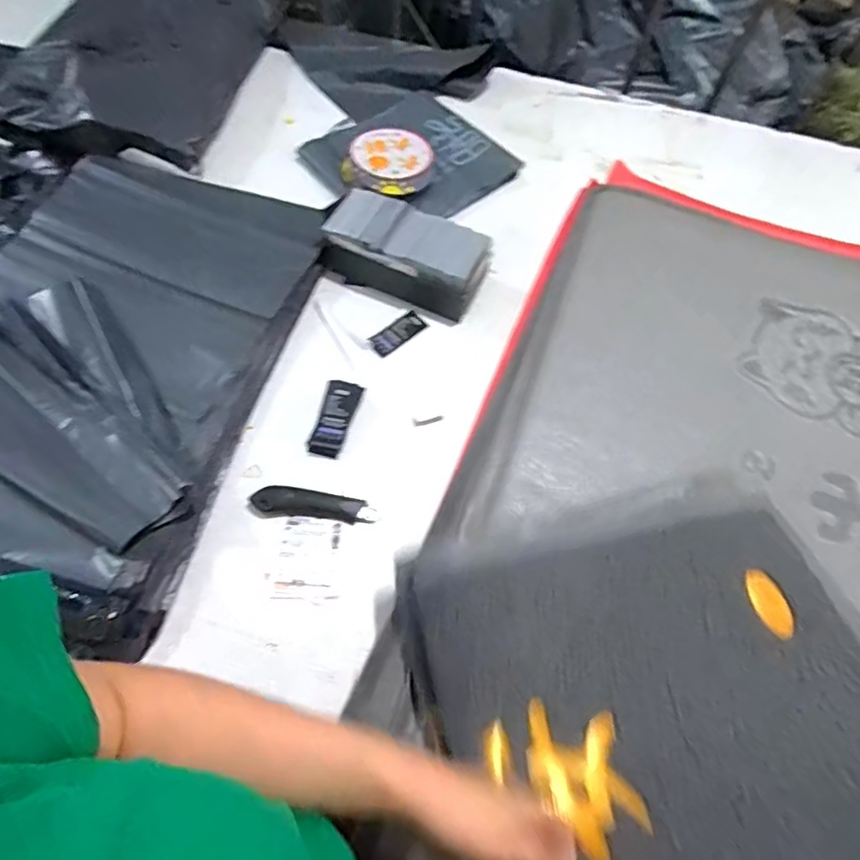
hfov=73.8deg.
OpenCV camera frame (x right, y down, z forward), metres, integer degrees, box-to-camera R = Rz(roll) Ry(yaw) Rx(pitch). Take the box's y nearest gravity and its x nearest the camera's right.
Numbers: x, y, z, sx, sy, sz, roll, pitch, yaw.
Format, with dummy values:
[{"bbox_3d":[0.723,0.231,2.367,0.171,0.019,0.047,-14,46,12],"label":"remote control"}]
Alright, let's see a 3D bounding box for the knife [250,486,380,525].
[{"bbox_3d":[-0.137,0.089,0.687,0.146,0.014,0.035,5,64,-1],"label":"knife"}]

